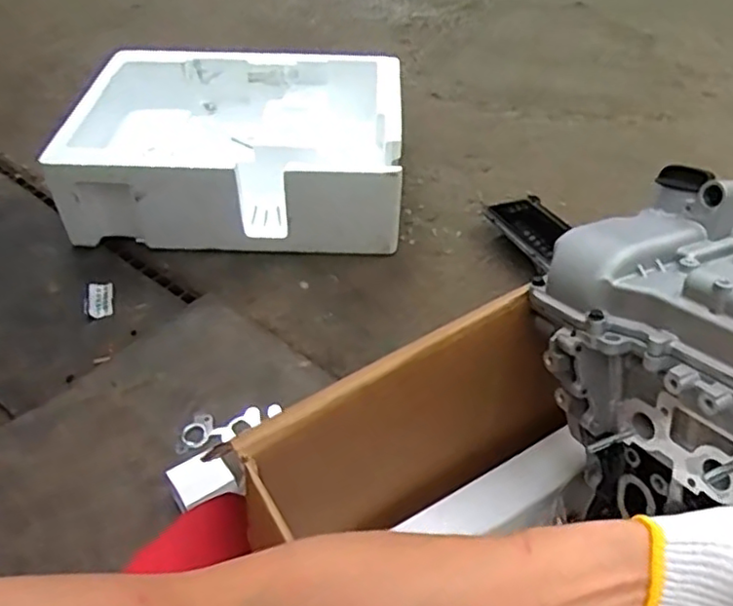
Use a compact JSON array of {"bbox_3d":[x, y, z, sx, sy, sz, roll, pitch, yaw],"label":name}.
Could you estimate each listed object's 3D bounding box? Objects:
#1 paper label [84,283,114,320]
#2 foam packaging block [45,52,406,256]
[{"bbox_3d":[-0.537,-0.007,1.285,0.055,0.015,0.092,-6,51,-18],"label":"paper label"},{"bbox_3d":[-0.320,-0.369,1.510,0.791,0.214,0.543,2,45,1],"label":"foam packaging block"}]

